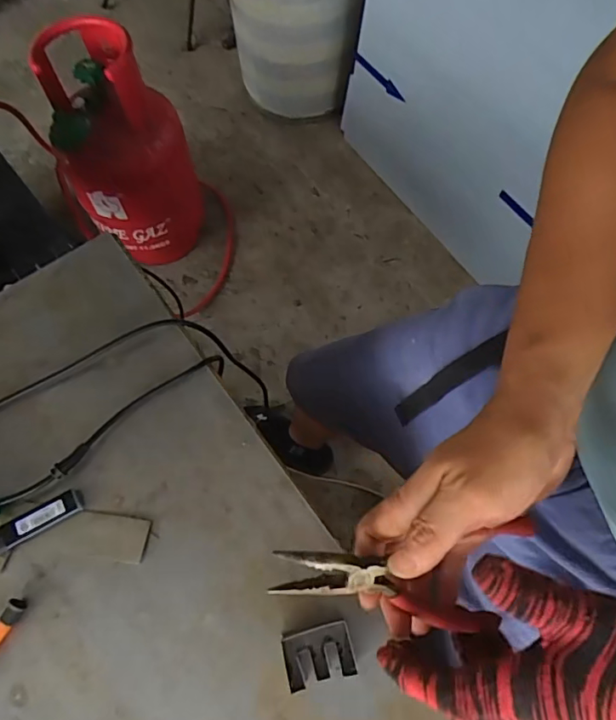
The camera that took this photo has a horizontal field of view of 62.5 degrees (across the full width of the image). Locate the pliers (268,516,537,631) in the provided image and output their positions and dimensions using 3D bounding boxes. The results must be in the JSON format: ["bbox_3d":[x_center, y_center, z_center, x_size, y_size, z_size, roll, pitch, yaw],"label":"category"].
[{"bbox_3d":[0.057,0.128,0.308,0.152,0.009,0.077,7,109,-11],"label":"pliers"}]

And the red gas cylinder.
[{"bbox_3d":[-0.422,-0.480,1.217,0.269,0.524,0.238,-10,67,-5],"label":"red gas cylinder"}]

